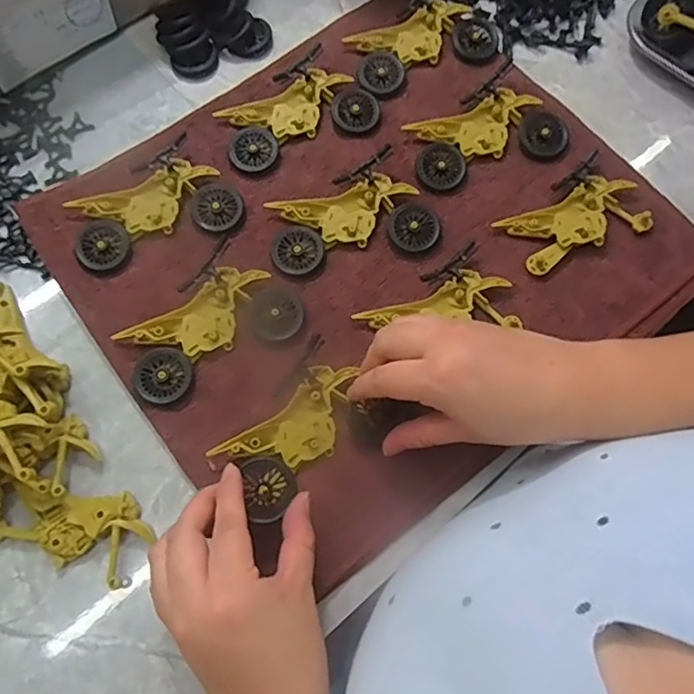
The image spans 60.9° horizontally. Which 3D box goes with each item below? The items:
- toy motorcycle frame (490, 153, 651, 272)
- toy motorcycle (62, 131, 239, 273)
[{"bbox_3d":[0.163,-0.094,0.427,0.098,0.012,0.065,-28,74,-10],"label":"toy motorcycle frame"},{"bbox_3d":[-0.140,-0.098,0.423,0.113,0.012,0.075,-31,74,-10],"label":"toy motorcycle"}]

